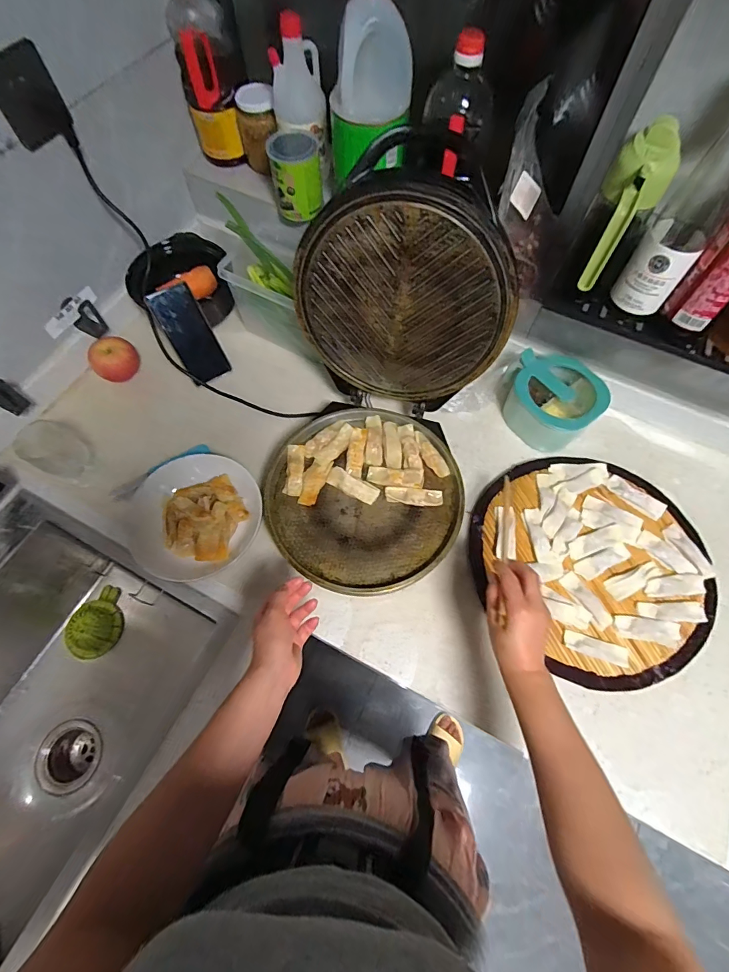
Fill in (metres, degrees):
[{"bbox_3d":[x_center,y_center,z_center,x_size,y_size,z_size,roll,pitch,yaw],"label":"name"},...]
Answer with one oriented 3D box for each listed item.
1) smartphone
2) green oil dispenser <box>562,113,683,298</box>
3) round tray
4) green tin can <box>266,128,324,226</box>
[{"bbox_3d":[-0.310,-0.270,0.760,0.075,0.161,0.014,-34,30,-14],"label":"smartphone"},{"bbox_3d":[0.288,-0.299,0.494,0.073,0.168,0.094,28,69,12],"label":"green oil dispenser"},{"bbox_3d":[0.347,0.106,0.646,0.317,0.028,0.349,-40,72,-16],"label":"round tray"},{"bbox_3d":[-0.117,-0.533,0.737,0.086,0.125,0.087,0,66,0],"label":"green tin can"}]

